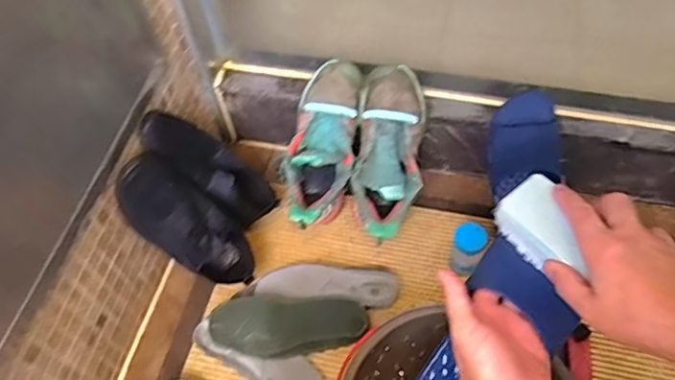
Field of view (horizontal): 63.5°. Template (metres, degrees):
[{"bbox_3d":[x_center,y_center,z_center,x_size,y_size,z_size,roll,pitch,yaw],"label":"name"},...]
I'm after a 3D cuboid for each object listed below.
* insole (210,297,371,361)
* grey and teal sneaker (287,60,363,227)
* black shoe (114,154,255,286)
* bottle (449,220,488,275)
[{"bbox_3d":[-0.085,0.208,0.838,0.232,0.044,0.090,0,56,4],"label":"insole"},{"bbox_3d":[-0.021,-0.077,0.899,0.113,0.091,0.267,13,90,12],"label":"grey and teal sneaker"},{"bbox_3d":[-0.216,0.057,0.825,0.100,0.268,0.106,-3,49,40],"label":"black shoe"},{"bbox_3d":[0.205,0.102,0.868,0.050,0.101,0.059,18,59,15],"label":"bottle"}]

